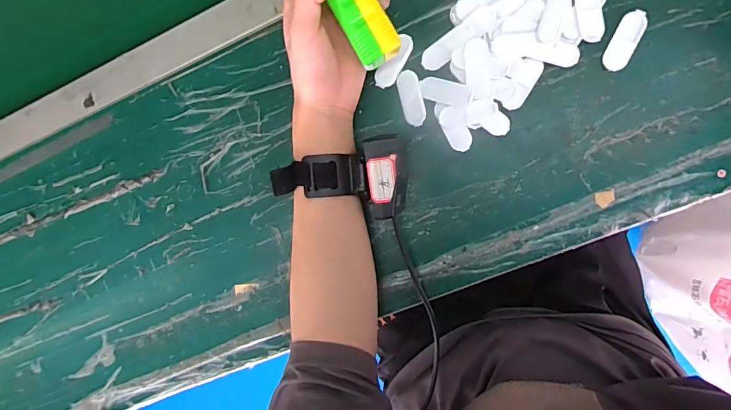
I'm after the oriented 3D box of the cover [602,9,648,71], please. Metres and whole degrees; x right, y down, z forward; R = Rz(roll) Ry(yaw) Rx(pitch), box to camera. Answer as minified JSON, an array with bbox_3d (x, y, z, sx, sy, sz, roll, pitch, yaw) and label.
[{"bbox_3d":[0.218,-0.138,0.358,0.021,0.004,0.050,25,96,7],"label":"cover"}]

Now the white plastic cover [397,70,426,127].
[{"bbox_3d":[0.042,-0.097,0.385,0.019,0.004,0.050,-13,90,9],"label":"white plastic cover"}]

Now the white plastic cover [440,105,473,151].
[{"bbox_3d":[0.081,-0.068,0.381,0.022,0.004,0.040,-18,89,9],"label":"white plastic cover"}]

